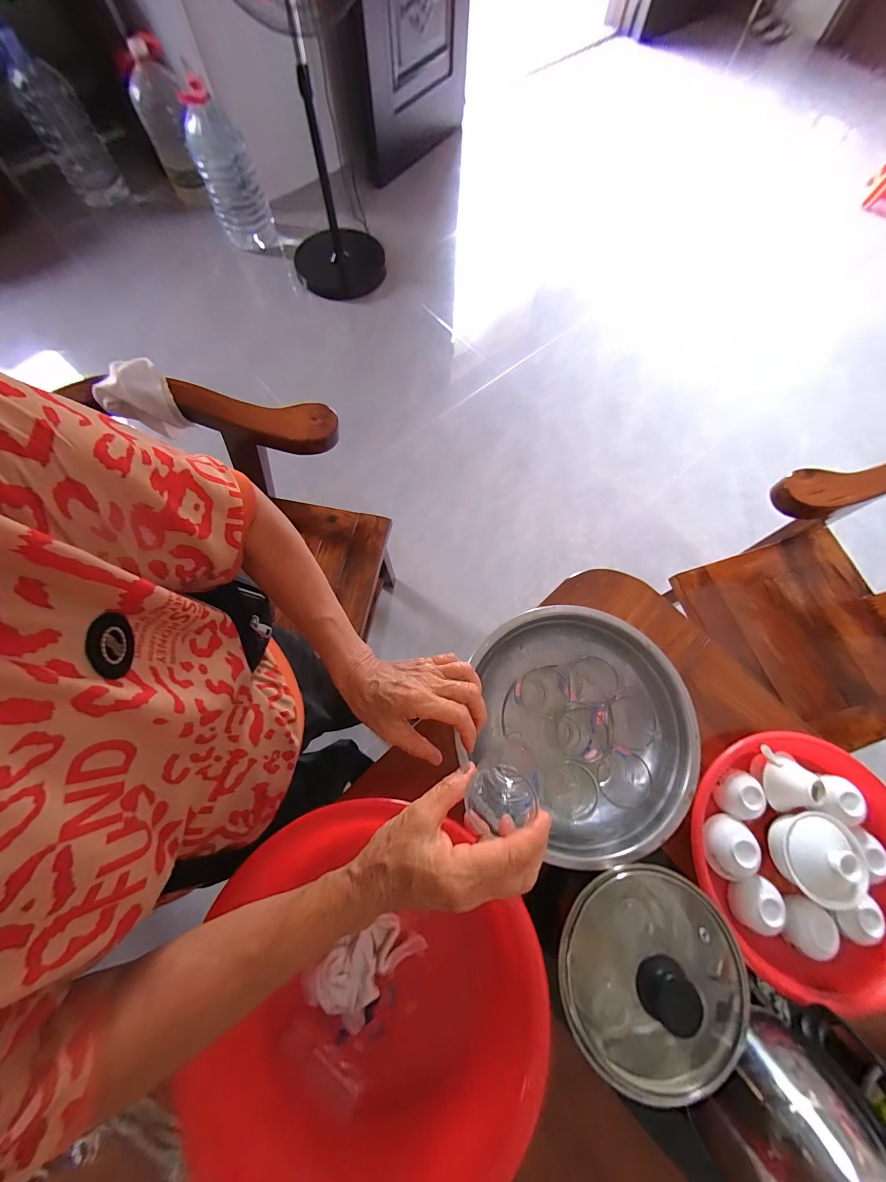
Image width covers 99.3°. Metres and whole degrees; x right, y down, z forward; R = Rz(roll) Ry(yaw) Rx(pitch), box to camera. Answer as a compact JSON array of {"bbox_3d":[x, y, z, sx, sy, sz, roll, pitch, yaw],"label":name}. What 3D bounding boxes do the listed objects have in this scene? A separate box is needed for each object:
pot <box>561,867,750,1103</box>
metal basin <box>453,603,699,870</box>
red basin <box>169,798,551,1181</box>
[{"bbox_3d":[0.188,0.345,0.343,0.163,0.106,0.162,0,71,-1],"label":"pot"},{"bbox_3d":[0.149,0.156,0.443,0.250,0.078,0.261,0,71,-1],"label":"metal basin"},{"bbox_3d":[-0.077,0.372,0.356,0.281,0.119,0.297,0,71,-1],"label":"red basin"}]

